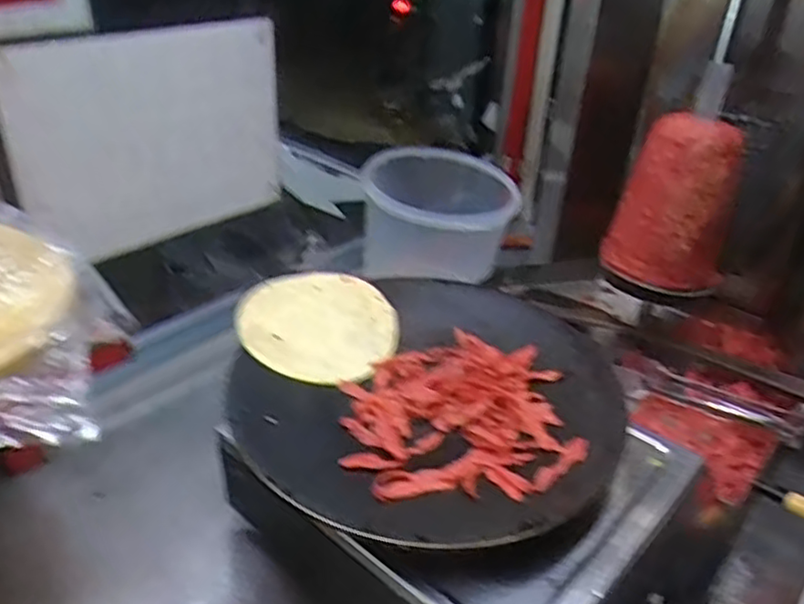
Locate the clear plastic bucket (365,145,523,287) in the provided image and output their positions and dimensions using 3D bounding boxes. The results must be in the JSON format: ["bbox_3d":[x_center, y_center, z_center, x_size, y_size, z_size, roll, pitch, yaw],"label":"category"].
[{"bbox_3d":[0.051,-0.118,0.975,0.207,0.149,0.212,4,30,-2],"label":"clear plastic bucket"}]

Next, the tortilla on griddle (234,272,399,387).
[{"bbox_3d":[-0.081,0.018,0.654,0.141,0.013,0.148,8,41,-7],"label":"tortilla on griddle"}]

